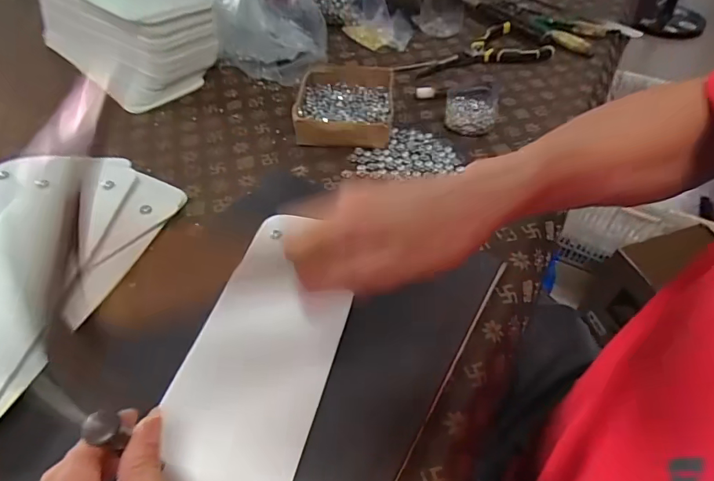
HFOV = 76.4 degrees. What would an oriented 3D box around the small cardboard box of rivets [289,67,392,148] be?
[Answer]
[{"bbox_3d":[-0.017,-0.188,0.629,0.128,0.041,0.142,3,49,1],"label":"small cardboard box of rivets"}]

